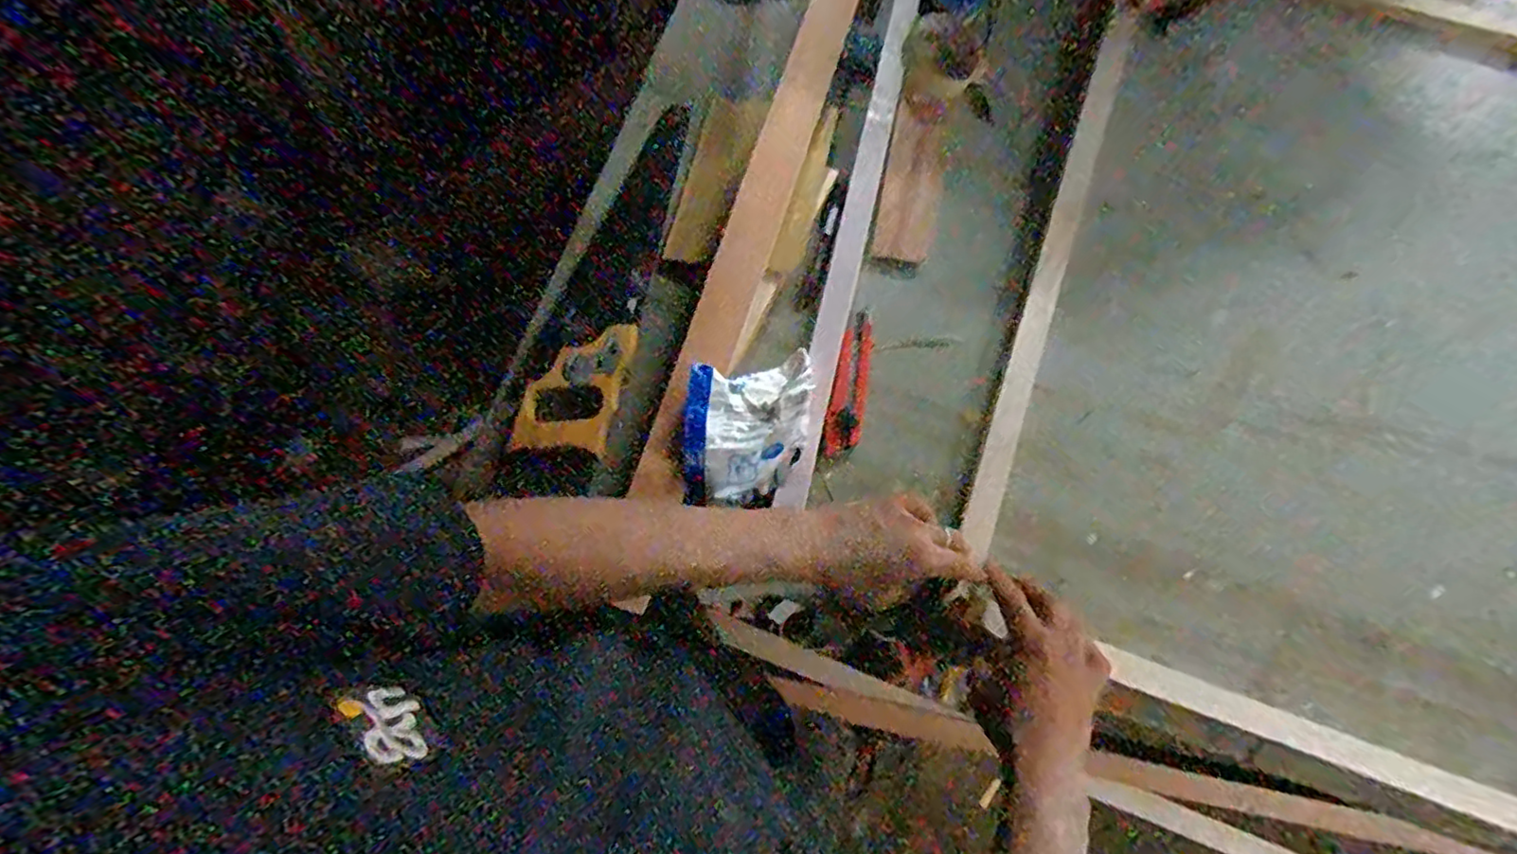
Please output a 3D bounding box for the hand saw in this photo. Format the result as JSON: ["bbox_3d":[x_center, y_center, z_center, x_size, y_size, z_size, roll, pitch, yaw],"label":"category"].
[{"bbox_3d":[-0.142,-0.159,0.651,0.083,0.031,0.380,14,77,4],"label":"hand saw"}]

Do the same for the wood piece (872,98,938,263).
[{"bbox_3d":[0.161,-0.259,0.686,0.055,0.016,0.188,12,77,4],"label":"wood piece"}]

